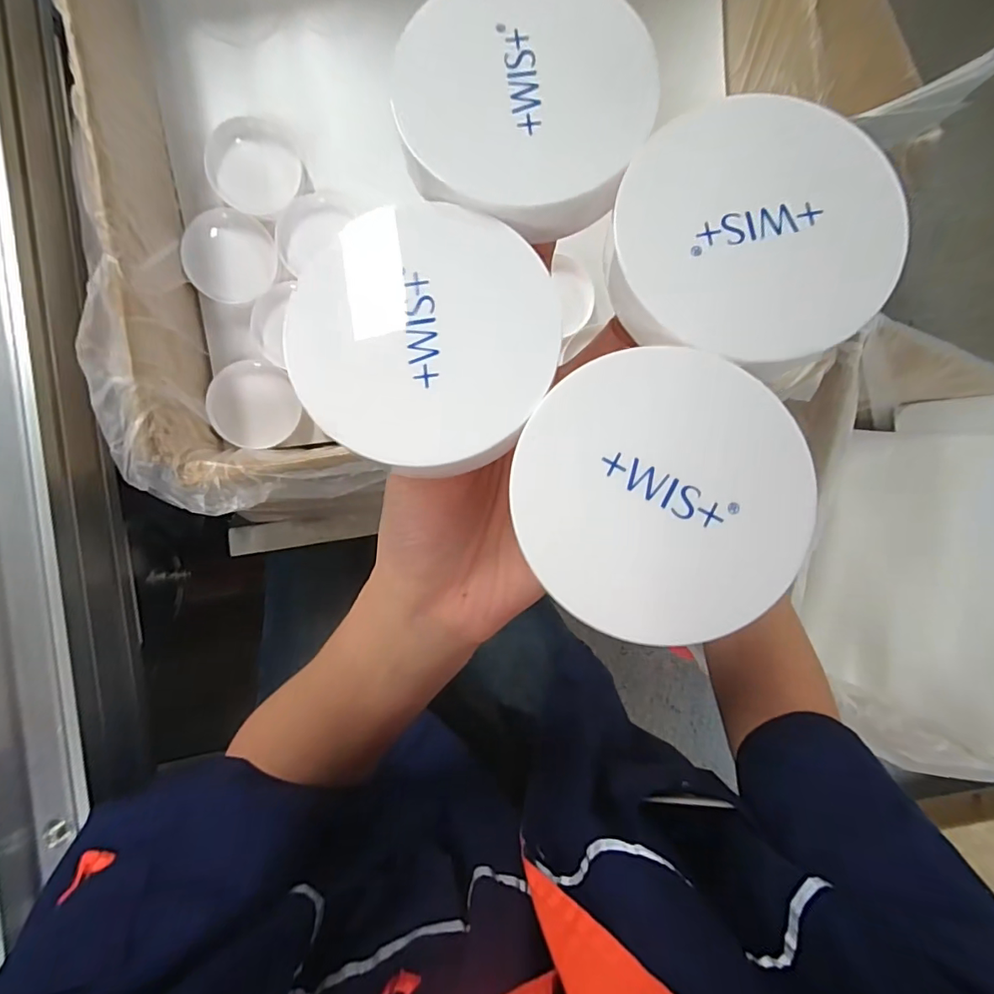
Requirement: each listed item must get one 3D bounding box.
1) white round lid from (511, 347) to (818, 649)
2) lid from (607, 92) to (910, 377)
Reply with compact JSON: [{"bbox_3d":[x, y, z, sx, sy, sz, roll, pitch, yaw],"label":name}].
[{"bbox_3d":[0.042,-0.001,0.131,0.071,0.011,0.072,0,85,-5],"label":"white round lid"},{"bbox_3d":[0.071,-0.074,0.138,0.072,0.011,0.076,0,85,-5],"label":"lid"}]

